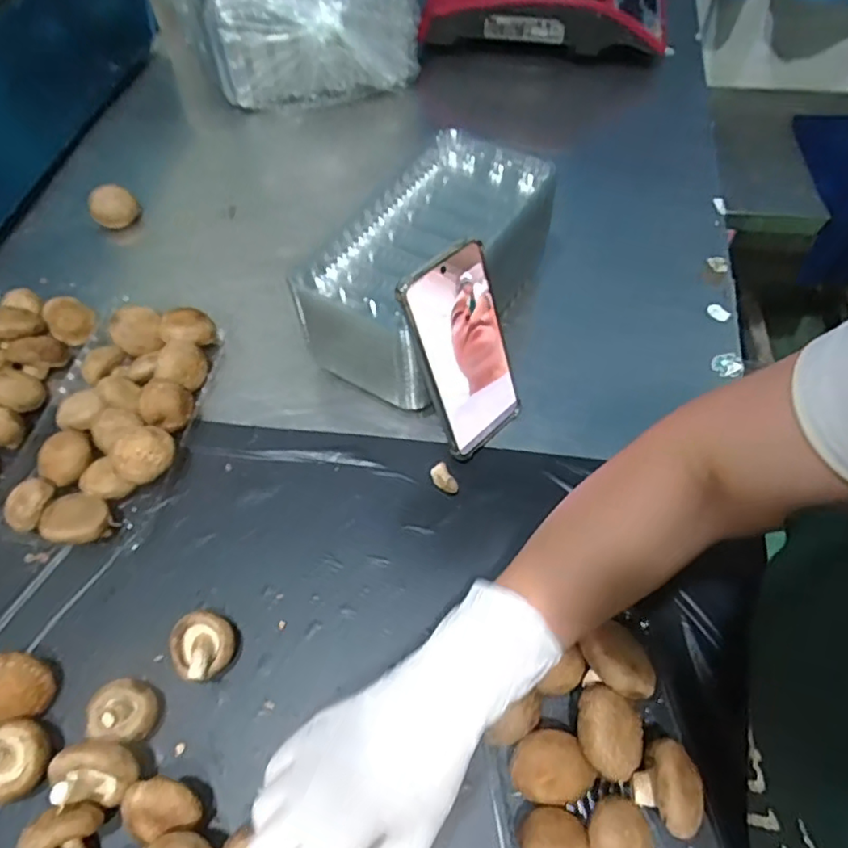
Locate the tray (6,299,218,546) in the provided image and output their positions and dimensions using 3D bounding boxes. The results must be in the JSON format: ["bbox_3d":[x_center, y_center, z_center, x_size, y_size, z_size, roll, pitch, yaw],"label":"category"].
[{"bbox_3d":[-0.251,-0.009,0.497,0.118,0.040,0.226,2,57,2],"label":"tray"}]

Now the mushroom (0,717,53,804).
[{"bbox_3d":[-0.248,0.203,0.367,0.041,0.038,0.044,0,57,1],"label":"mushroom"}]

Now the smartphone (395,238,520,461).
[{"bbox_3d":[0.031,-0.051,0.448,0.075,0.157,0.010,-40,41,-23],"label":"smartphone"}]

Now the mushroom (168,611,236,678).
[{"bbox_3d":[-0.148,0.149,0.405,0.041,0.026,0.039,0,57,1],"label":"mushroom"}]

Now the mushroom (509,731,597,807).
[{"bbox_3d":[0.073,0.206,0.359,0.042,0.029,0.037,-20,59,-12],"label":"mushroom"}]

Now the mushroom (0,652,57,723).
[{"bbox_3d":[-0.266,0.172,0.390,0.043,0.034,0.038,2,57,2],"label":"mushroom"}]

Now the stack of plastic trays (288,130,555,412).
[{"bbox_3d":[0.009,-0.135,0.536,0.130,0.107,0.246,27,61,17],"label":"stack of plastic trays"}]

